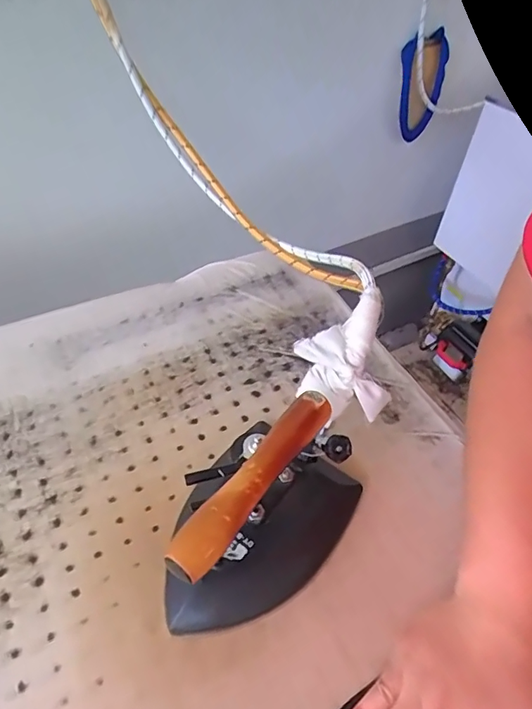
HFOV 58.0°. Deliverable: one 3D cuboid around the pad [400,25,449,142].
[{"bbox_3d":[0.356,-0.602,1.078,0.120,0.214,0.025,-31,51,-9],"label":"pad"}]

